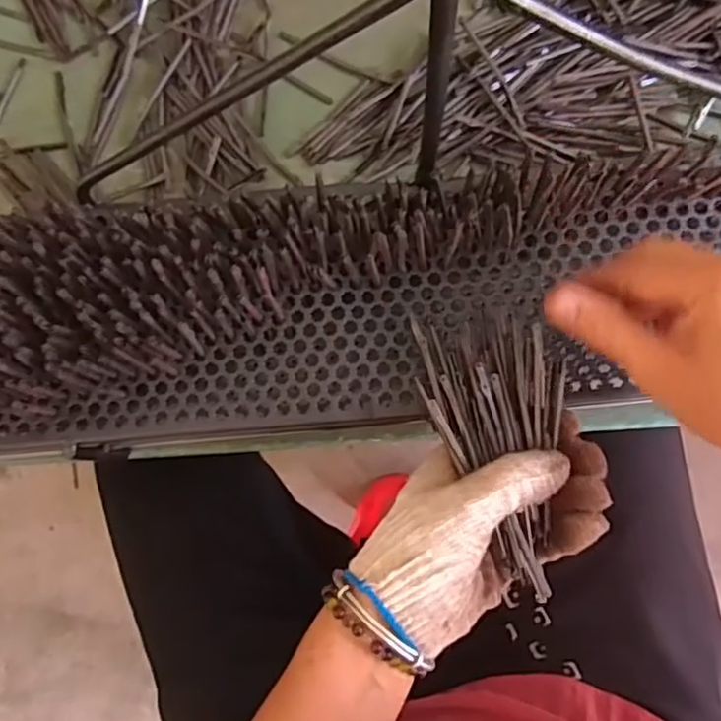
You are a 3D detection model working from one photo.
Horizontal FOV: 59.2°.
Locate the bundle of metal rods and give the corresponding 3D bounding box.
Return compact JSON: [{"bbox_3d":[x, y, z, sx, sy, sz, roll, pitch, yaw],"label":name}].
[{"bbox_3d":[0.074,0.046,0.343,0.069,0.033,0.144,-7,83,3],"label":"bundle of metal rods"}]

